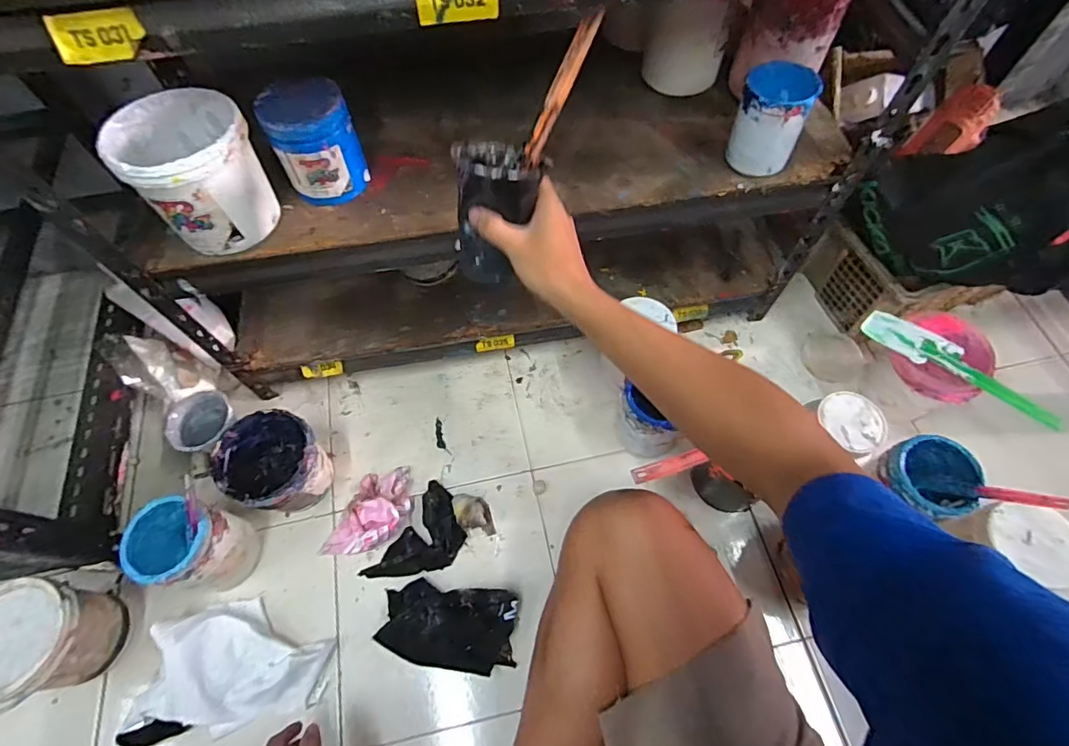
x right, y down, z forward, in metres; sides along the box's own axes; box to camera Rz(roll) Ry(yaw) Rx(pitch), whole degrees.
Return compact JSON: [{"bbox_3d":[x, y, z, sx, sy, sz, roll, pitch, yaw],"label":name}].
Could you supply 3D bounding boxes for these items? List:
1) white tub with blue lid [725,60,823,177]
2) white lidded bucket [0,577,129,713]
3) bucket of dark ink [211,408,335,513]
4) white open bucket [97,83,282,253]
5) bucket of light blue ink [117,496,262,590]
[{"bbox_3d":[0.263,-0.279,0.582,0.074,0.106,0.080,22,66,12],"label":"white tub with blue lid"},{"bbox_3d":[-0.598,0.335,0.635,0.122,0.135,0.135,-2,63,0],"label":"white lidded bucket"},{"bbox_3d":[-0.371,0.137,0.753,0.136,0.124,0.127,-1,63,1],"label":"bucket of dark ink"},{"bbox_3d":[-0.348,-0.208,0.545,0.118,0.124,0.121,-1,63,1],"label":"white open bucket"},{"bbox_3d":[-0.445,0.229,0.674,0.105,0.146,0.098,13,64,8],"label":"bucket of light blue ink"}]

